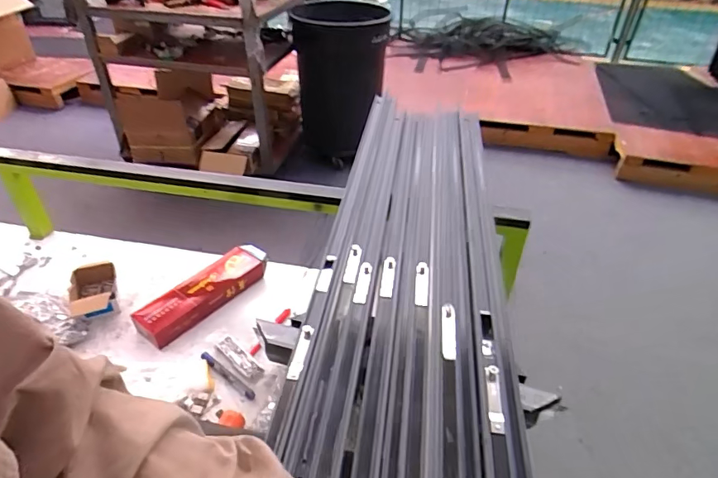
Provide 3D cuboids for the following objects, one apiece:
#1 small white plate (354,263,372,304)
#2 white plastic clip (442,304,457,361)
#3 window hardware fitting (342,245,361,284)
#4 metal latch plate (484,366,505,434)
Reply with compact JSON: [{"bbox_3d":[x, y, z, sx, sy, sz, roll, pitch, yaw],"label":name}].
[{"bbox_3d":[0.007,0.068,0.713,0.017,0.009,0.081,17,40,-1],"label":"small white plate"},{"bbox_3d":[0.117,0.120,0.610,0.018,0.013,0.084,5,38,5],"label":"white plastic clip"},{"bbox_3d":[-0.011,0.040,0.753,0.020,0.010,0.086,7,38,6],"label":"window hardware fitting"},{"bbox_3d":[0.153,0.181,0.532,0.017,0.005,0.083,-9,37,17],"label":"metal latch plate"}]

